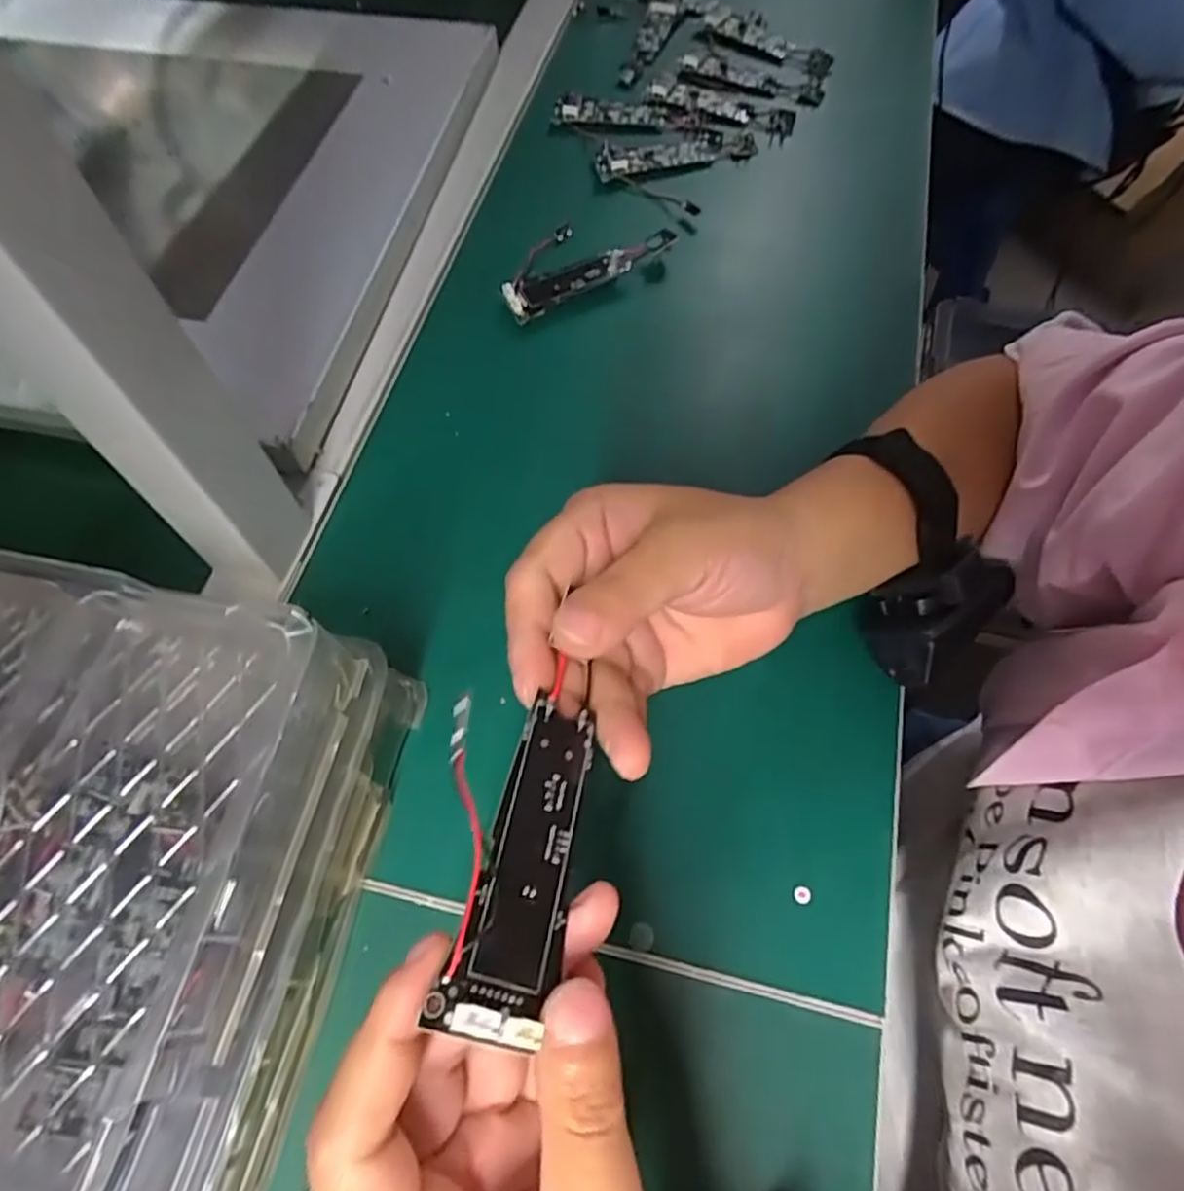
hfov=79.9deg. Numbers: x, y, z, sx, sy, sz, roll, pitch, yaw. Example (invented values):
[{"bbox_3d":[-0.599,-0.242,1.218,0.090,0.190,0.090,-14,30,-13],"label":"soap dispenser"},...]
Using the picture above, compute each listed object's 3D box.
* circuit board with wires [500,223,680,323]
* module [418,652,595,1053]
[{"bbox_3d":[-0.009,-0.214,0.440,0.114,0.010,0.060,-29,66,-13],"label":"circuit board with wires"},{"bbox_3d":[-0.013,0.060,0.173,0.026,0.005,0.083,32,51,-21],"label":"module"}]

